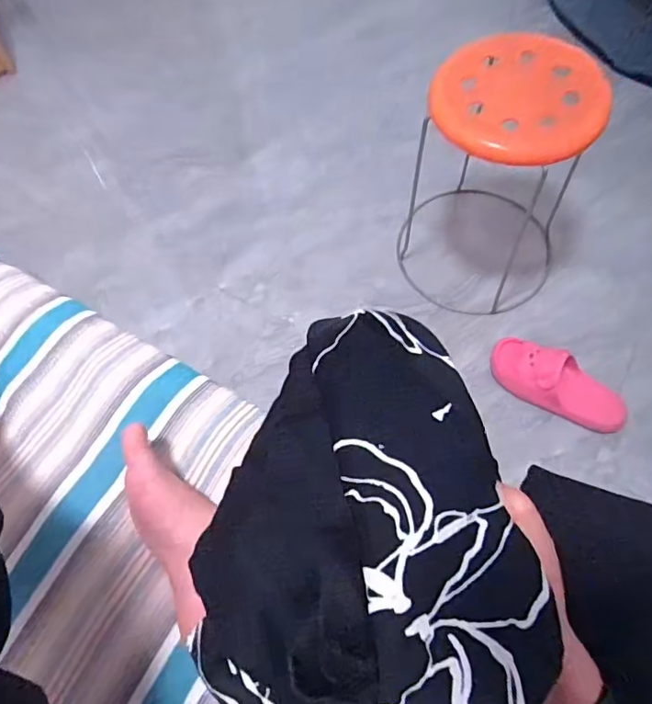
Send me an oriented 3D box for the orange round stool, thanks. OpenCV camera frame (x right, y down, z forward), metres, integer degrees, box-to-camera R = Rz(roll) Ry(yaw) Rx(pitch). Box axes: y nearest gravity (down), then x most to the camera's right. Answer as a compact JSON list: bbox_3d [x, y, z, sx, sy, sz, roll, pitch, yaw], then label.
[{"bbox_3d":[0.355,-0.369,1.078,0.345,0.457,0.361,9,66,8],"label":"orange round stool"}]

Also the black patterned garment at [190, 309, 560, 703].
[{"bbox_3d":[0.015,0.102,0.247,0.153,0.091,0.234,-7,59,-1],"label":"black patterned garment"}]

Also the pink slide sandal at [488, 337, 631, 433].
[{"bbox_3d":[0.461,0.064,1.020,0.267,0.096,0.116,23,69,13],"label":"pink slide sandal"}]

